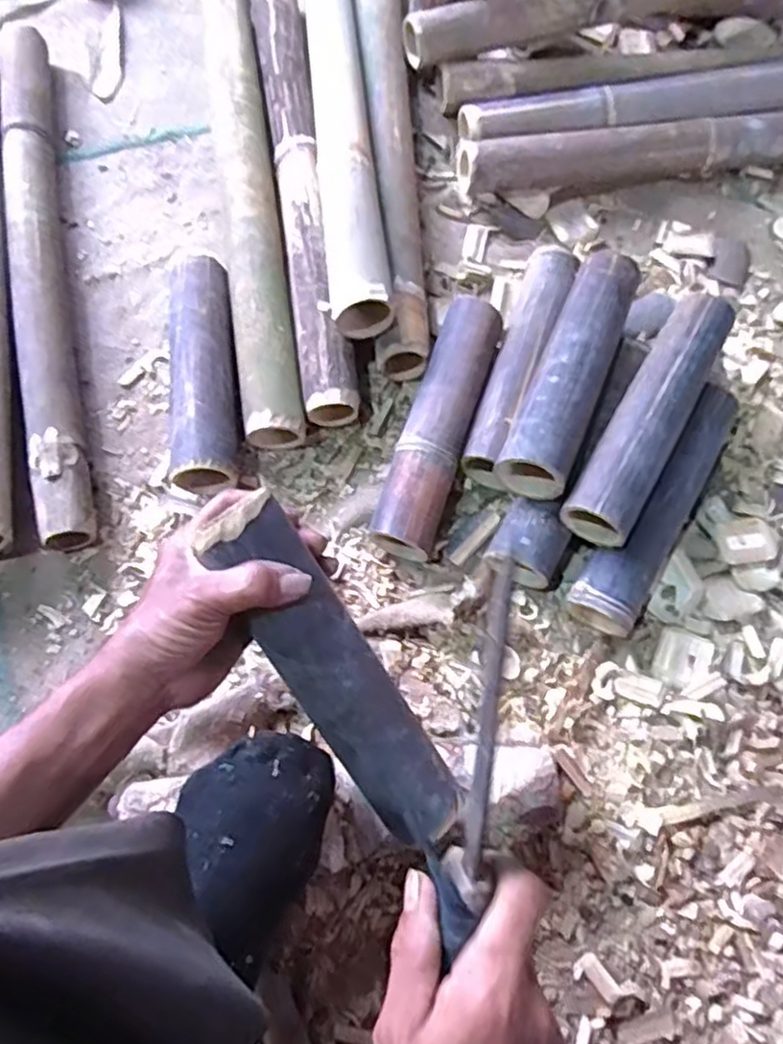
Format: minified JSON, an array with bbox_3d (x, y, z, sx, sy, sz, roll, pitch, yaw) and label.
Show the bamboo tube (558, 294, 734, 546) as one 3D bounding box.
[{"bbox_3d":[0.235,-0.099,0.623,0.059,0.043,0.256,29,71,10],"label":"bamboo tube"}]

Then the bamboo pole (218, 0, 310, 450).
[{"bbox_3d":[-0.158,-0.366,0.769,0.062,0.062,0.625,-8,69,-4],"label":"bamboo pole"}]

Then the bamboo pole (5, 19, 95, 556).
[{"bbox_3d":[-0.370,-0.285,0.737,0.052,0.055,0.672,-12,69,-6],"label":"bamboo pole"}]

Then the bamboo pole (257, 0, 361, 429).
[{"bbox_3d":[-0.105,-0.394,0.781,0.058,0.063,0.631,-8,69,-4],"label":"bamboo pole"}]

